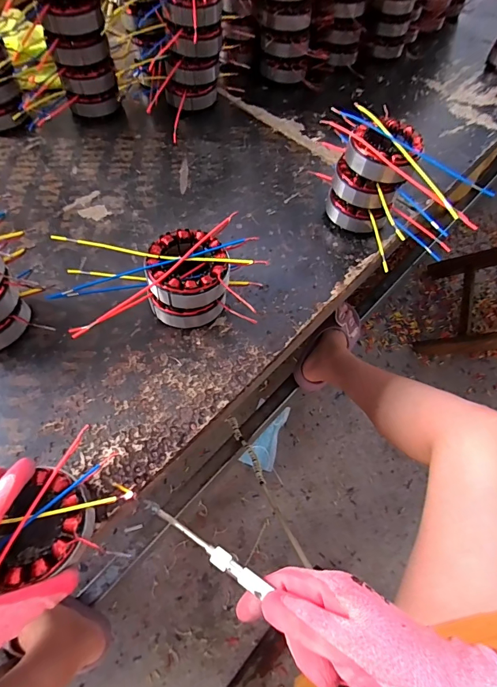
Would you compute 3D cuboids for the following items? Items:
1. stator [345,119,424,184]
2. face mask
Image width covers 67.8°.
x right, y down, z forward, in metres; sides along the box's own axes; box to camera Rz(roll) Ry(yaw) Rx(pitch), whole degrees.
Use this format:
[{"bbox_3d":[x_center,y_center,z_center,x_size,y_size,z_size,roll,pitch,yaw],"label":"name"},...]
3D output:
[{"bbox_3d":[0.165,-0.232,0.450,0.082,0.037,0.089,2,60,-3],"label":"stator"},{"bbox_3d":[0.063,0.245,0.918,0.071,0.028,0.169,41,66,18],"label":"face mask"}]

